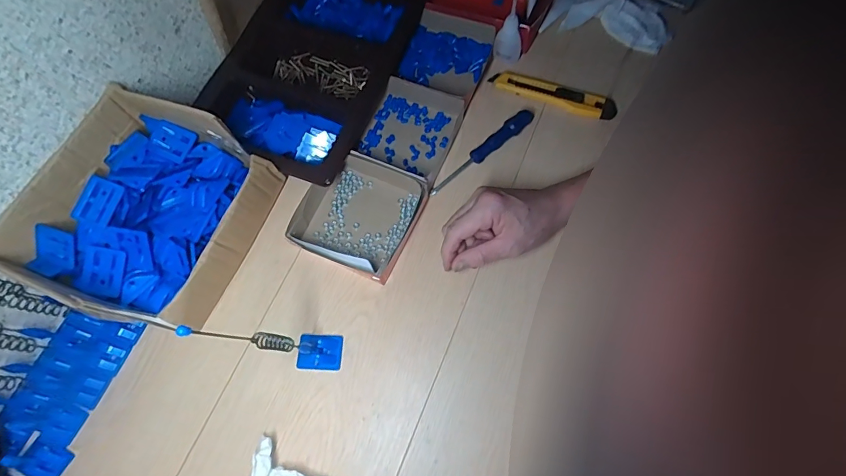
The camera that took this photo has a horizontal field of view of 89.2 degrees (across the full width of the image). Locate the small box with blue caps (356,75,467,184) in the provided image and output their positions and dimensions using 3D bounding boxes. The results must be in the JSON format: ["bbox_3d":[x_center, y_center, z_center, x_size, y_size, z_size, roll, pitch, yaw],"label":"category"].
[{"bbox_3d":[-0.018,-0.133,0.525,0.110,0.036,0.116,20,72,9],"label":"small box with blue caps"}]

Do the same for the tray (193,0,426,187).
[{"bbox_3d":[-0.141,-0.236,0.559,0.200,0.047,0.340,21,72,9],"label":"tray"}]

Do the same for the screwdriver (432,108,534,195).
[{"bbox_3d":[0.076,-0.107,0.514,0.168,0.017,0.019,-42,74,-12],"label":"screwdriver"}]

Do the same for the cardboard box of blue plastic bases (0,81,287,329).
[{"bbox_3d":[-0.269,-0.027,0.445,0.167,0.122,0.215,18,72,10],"label":"cardboard box of blue plastic bases"}]

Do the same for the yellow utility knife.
[{"bbox_3d":[0.166,-0.183,0.549,0.161,0.015,0.033,17,71,8],"label":"yellow utility knife"}]

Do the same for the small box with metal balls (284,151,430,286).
[{"bbox_3d":[-0.073,-0.031,0.487,0.132,0.032,0.134,23,72,10],"label":"small box with metal balls"}]

